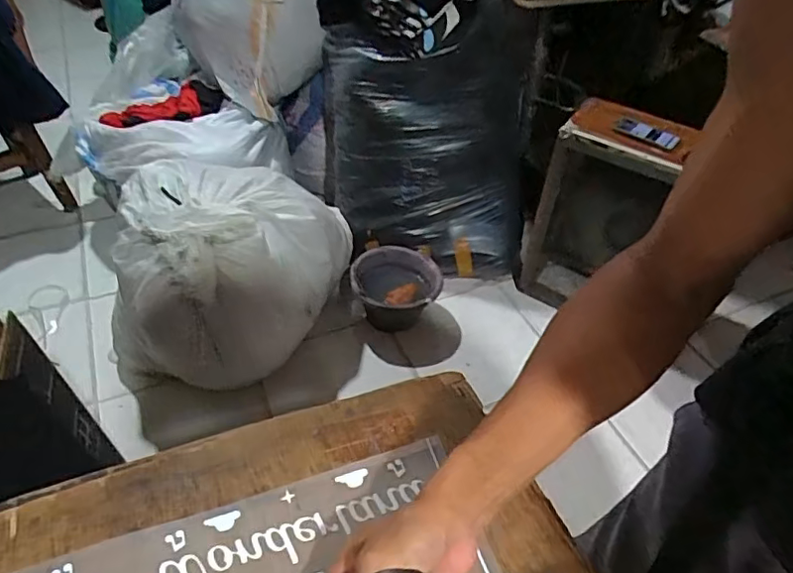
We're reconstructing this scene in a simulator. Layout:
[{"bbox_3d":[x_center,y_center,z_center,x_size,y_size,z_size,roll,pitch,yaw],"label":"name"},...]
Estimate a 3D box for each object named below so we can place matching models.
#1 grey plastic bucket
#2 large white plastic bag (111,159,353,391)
[{"bbox_3d":[-0.003,0.013,1.645,0.247,0.155,0.236,2,43,-2],"label":"grey plastic bucket"},{"bbox_3d":[-0.439,-0.070,1.438,0.500,0.471,0.509,15,44,12],"label":"large white plastic bag"}]

